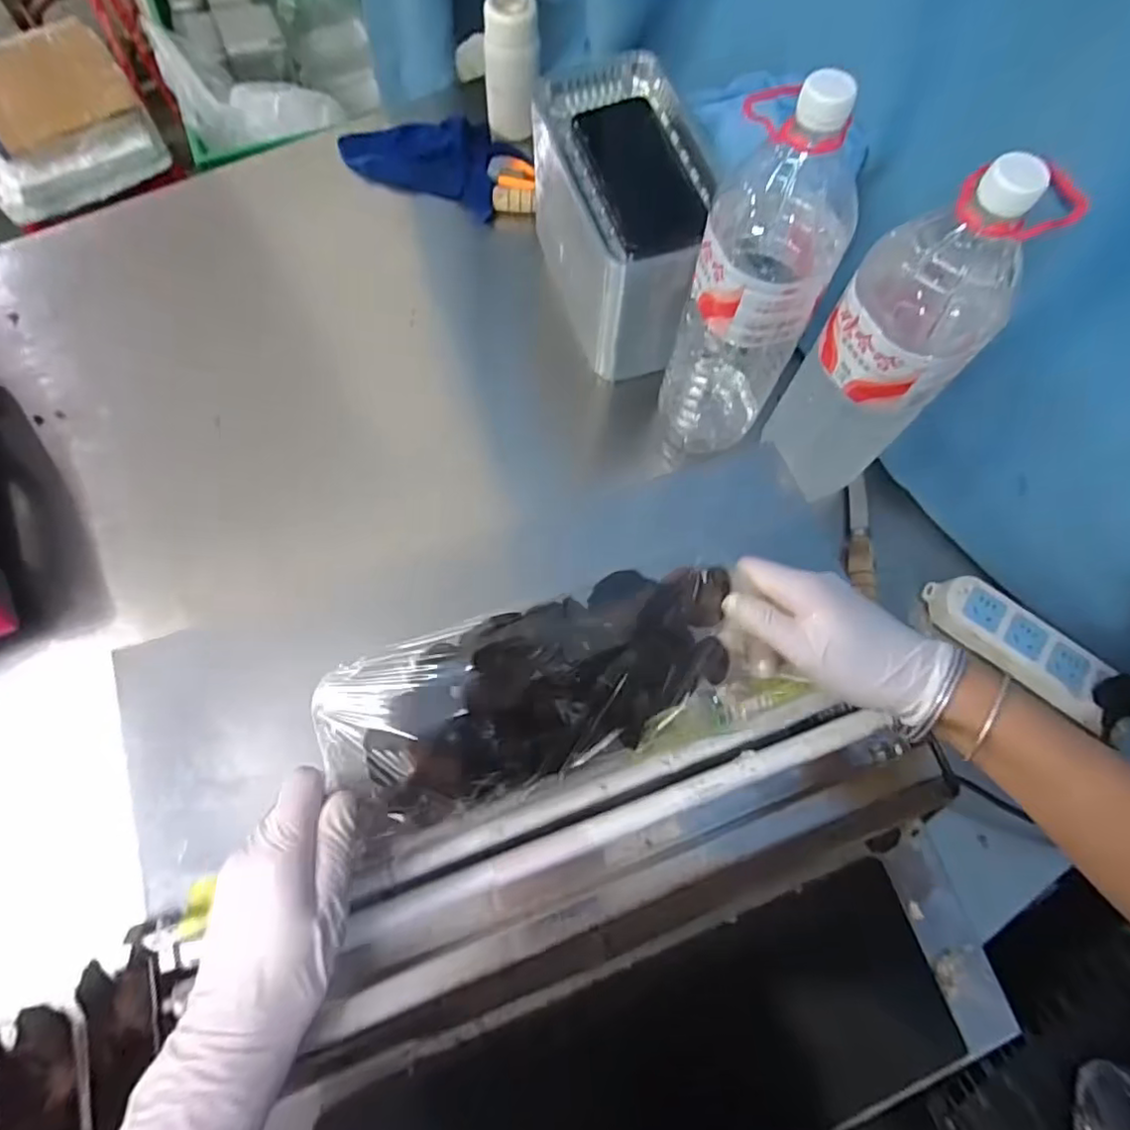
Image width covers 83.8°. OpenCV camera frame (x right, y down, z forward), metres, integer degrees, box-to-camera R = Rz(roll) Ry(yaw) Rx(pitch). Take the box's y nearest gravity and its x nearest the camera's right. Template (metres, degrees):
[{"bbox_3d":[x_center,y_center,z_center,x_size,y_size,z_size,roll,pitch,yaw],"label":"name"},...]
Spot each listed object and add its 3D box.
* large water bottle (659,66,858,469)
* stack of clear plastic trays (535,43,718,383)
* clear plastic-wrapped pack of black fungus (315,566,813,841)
[{"bbox_3d":[0.156,-0.213,0.526,0.103,0.326,0.091,-4,70,-4],"label":"large water bottle"},{"bbox_3d":[0.063,-0.328,0.632,0.138,0.152,0.271,-12,70,-7],"label":"stack of clear plastic trays"},{"bbox_3d":[0.004,0.075,0.359,0.258,0.032,0.119,-17,107,-12],"label":"clear plastic-wrapped pack of black fungus"}]

